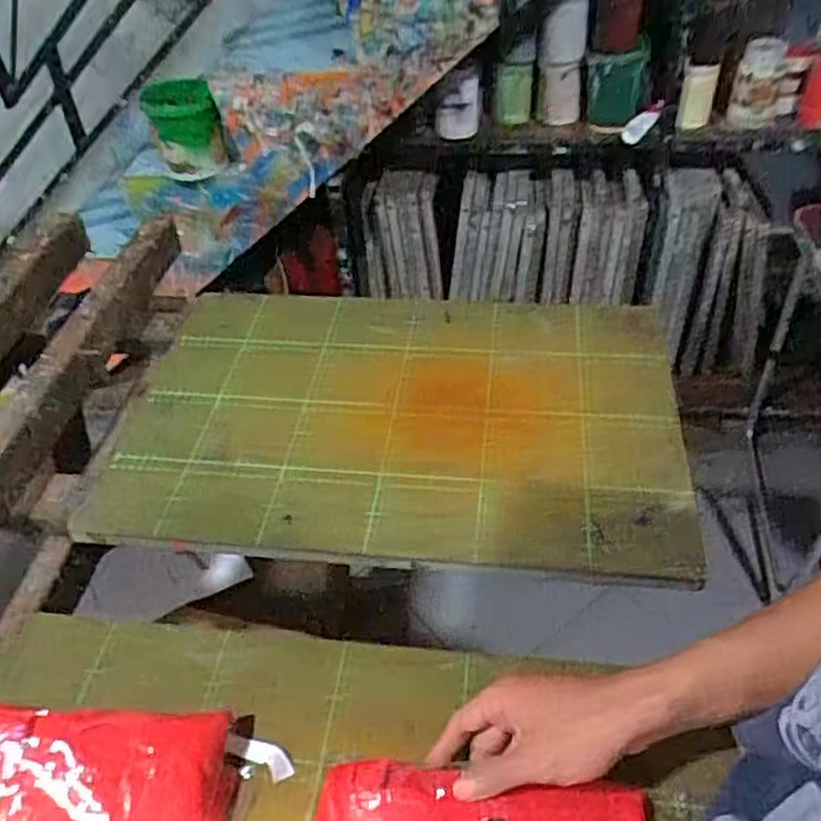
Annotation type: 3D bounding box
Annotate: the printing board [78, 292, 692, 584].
[{"bbox_3d":[-0.019,0.002,0.819,0.614,0.031,0.393,2,45,7],"label":"printing board"}]

